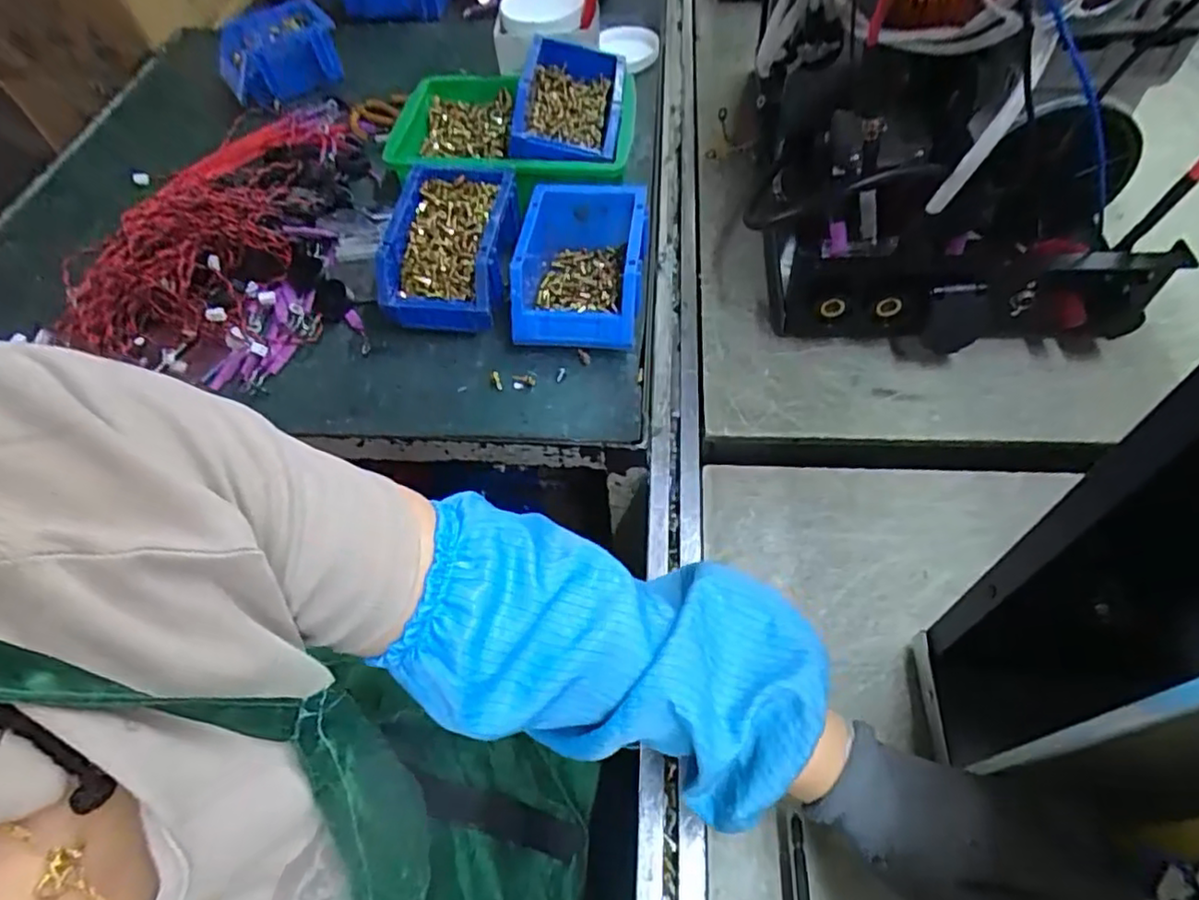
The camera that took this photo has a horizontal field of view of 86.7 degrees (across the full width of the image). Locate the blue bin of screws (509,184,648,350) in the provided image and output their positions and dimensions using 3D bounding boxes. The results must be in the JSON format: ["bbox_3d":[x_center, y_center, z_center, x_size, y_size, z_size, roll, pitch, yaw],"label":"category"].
[{"bbox_3d":[-0.017,-0.167,0.587,0.114,0.075,0.157,1,56,6],"label":"blue bin of screws"}]

